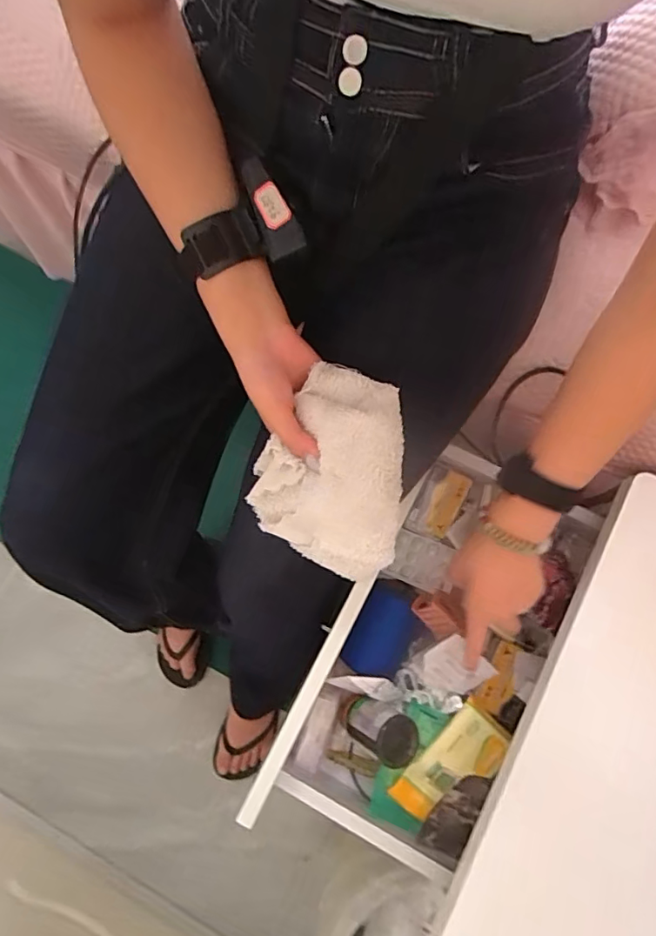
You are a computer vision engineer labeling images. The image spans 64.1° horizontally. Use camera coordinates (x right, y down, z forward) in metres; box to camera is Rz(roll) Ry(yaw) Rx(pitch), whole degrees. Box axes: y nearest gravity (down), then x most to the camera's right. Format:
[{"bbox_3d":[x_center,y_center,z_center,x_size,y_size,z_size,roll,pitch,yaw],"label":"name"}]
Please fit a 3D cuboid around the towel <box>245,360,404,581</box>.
[{"bbox_3d":[0.002,0.002,0.379,0.117,0.032,0.139,25,103,21],"label":"towel"}]

